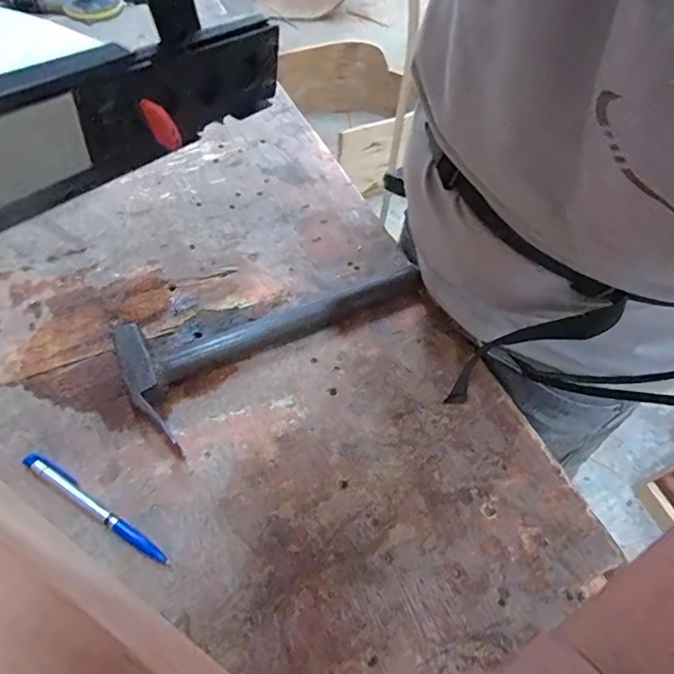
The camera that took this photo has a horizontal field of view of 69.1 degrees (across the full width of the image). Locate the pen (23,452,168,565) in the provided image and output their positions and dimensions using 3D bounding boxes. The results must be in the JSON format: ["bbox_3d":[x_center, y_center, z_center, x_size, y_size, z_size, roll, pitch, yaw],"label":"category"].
[{"bbox_3d":[-0.186,0.129,0.375,0.140,0.008,0.013,29,59,14],"label":"pen"}]

